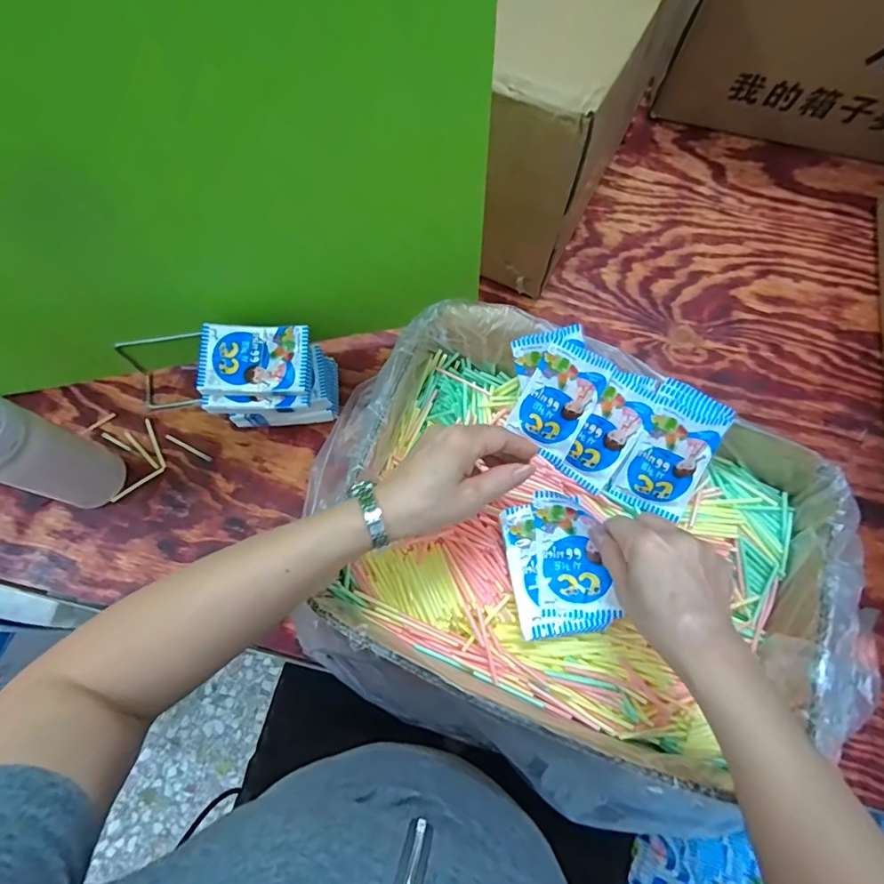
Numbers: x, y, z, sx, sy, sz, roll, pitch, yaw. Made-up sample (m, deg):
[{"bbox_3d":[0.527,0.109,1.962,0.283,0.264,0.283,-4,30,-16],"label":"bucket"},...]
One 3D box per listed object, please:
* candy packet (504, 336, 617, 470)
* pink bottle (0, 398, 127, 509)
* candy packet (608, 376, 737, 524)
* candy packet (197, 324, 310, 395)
[{"bbox_3d":[0.105,-0.036,0.456,0.063,0.016,0.101,29,113,7],"label":"candy packet"},{"bbox_3d":[-0.389,0.003,0.476,0.079,0.192,0.079,39,74,13],"label":"pink bottle"},{"bbox_3d":[0.202,0.010,0.441,0.062,0.033,0.111,24,113,13],"label":"candy packet"},{"bbox_3d":[-0.188,-0.084,0.506,0.101,0.029,0.070,0,70,-1],"label":"candy packet"}]

